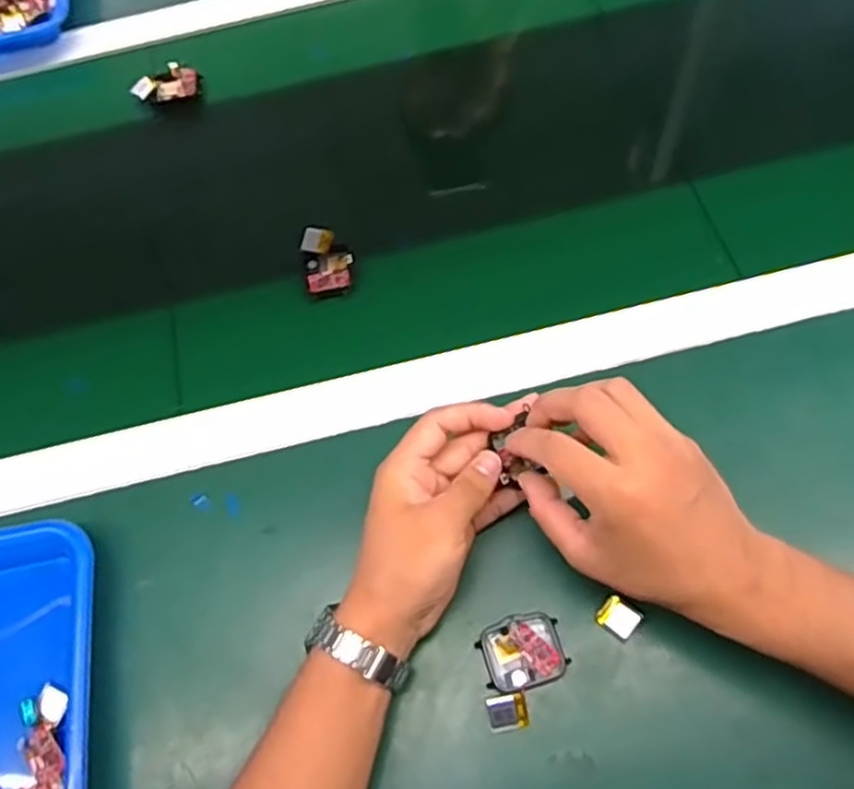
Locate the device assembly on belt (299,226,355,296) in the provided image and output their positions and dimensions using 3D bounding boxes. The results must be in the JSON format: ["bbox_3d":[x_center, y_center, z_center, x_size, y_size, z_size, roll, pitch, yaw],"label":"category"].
[{"bbox_3d":[-0.076,-0.102,0.544,0.036,0.015,0.055,-14,64,0],"label":"device assembly on belt"}]

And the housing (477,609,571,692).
[{"bbox_3d":[0.056,0.149,0.417,0.047,0.011,0.039,-18,64,-2],"label":"housing"}]

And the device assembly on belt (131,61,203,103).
[{"bbox_3d":[-0.232,-0.278,0.641,0.060,0.012,0.034,-21,64,-3],"label":"device assembly on belt"}]

